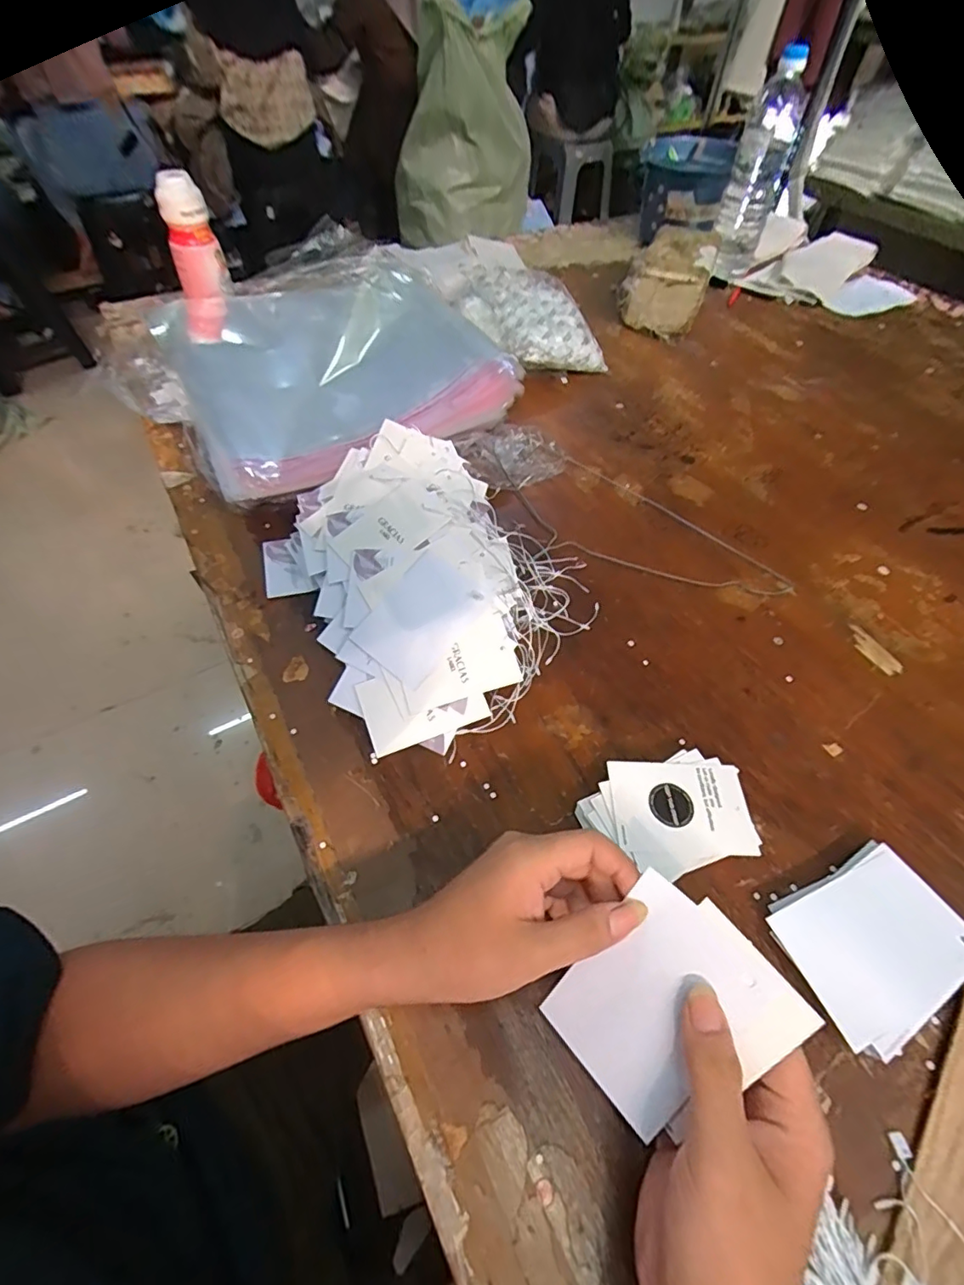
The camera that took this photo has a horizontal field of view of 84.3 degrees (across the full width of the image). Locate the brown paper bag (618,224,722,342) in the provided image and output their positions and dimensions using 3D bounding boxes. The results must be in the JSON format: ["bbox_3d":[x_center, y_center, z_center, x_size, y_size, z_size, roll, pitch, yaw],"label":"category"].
[{"bbox_3d":[0.290,-0.563,0.824,0.110,0.090,0.211,18,55,11],"label":"brown paper bag"}]

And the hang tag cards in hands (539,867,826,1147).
[{"bbox_3d":[0.087,0.176,0.254,0.082,0.004,0.105,40,100,34],"label":"hang tag cards in hands"}]

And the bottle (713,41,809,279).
[{"bbox_3d":[0.413,-0.692,0.806,0.073,0.270,0.072,19,56,12],"label":"bottle"}]

